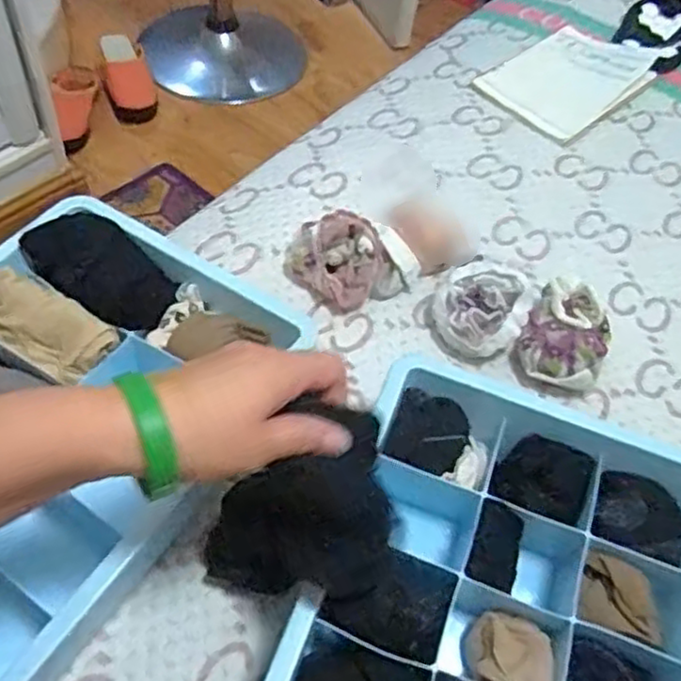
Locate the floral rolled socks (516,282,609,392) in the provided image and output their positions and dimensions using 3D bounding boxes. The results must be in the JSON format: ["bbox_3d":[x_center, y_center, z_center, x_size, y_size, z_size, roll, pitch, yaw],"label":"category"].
[{"bbox_3d":[0.179,-0.002,0.566,0.066,0.043,0.087,22,56,10],"label":"floral rolled socks"}]

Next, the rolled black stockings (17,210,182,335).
[{"bbox_3d":[-0.172,-0.050,0.514,0.107,0.031,0.059,35,58,16],"label":"rolled black stockings"}]

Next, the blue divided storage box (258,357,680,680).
[{"bbox_3d":[0.096,0.177,0.408,0.236,0.069,0.308,20,56,10],"label":"blue divided storage box"}]

